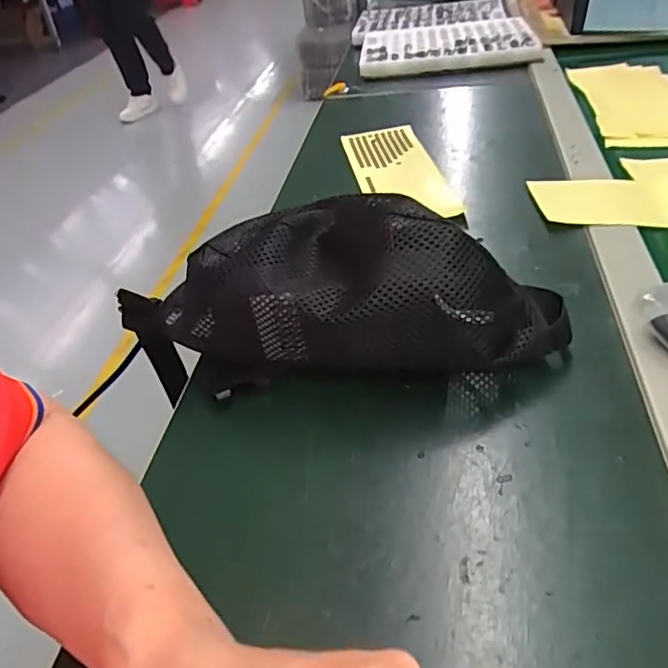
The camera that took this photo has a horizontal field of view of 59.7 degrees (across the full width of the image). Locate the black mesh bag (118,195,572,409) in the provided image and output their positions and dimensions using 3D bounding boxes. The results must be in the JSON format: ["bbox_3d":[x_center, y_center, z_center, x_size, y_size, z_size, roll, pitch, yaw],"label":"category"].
[{"bbox_3d":[0.000,-0.025,0.398,0.304,0.097,0.103,0,40,9],"label":"black mesh bag"}]

